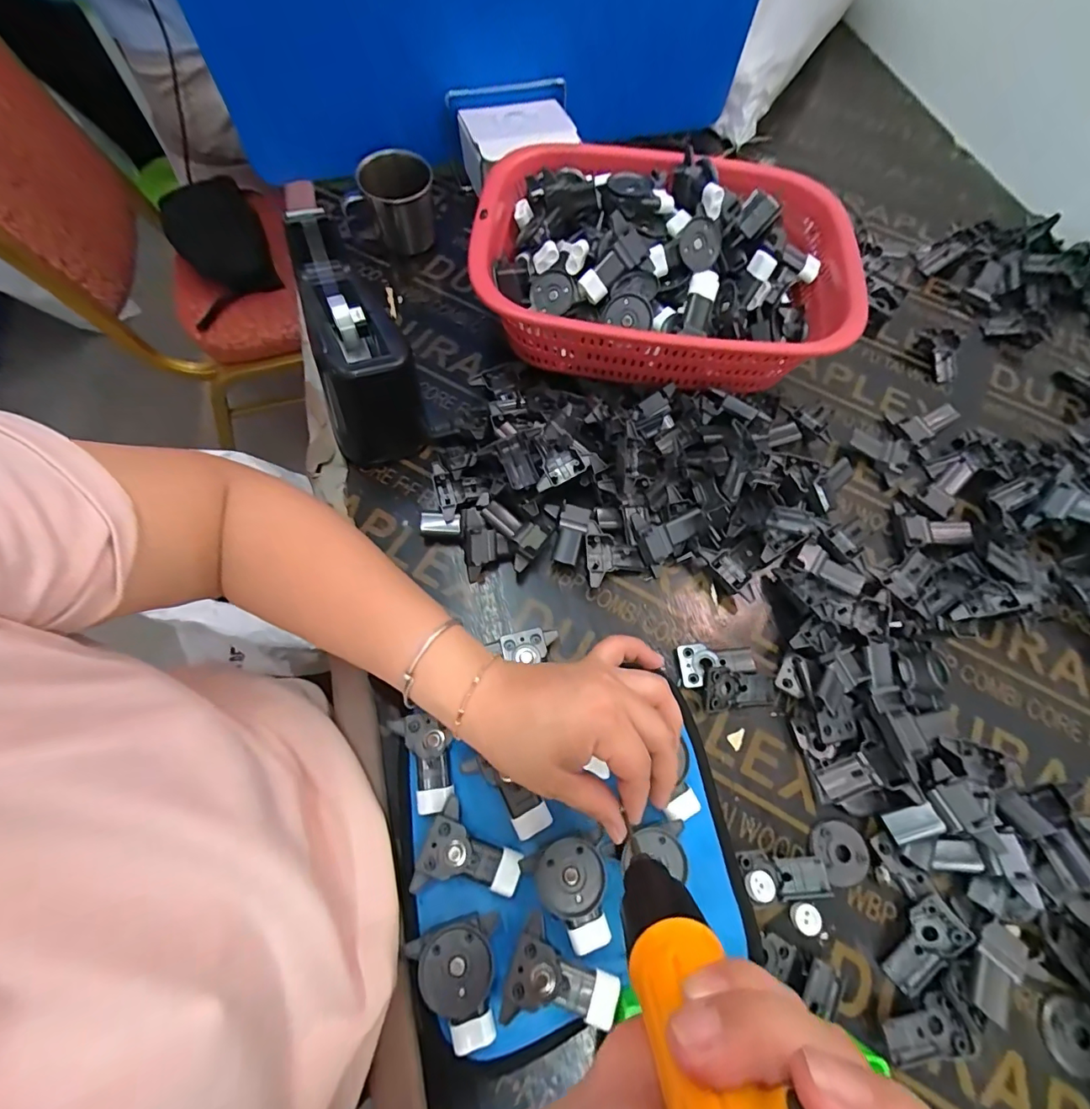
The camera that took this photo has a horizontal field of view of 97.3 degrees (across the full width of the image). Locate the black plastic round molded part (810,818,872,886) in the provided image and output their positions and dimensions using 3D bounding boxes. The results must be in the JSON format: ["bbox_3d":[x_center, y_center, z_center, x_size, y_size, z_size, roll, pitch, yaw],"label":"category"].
[{"bbox_3d":[0.209,0.209,0.337,0.037,0.009,0.038,1,68,-2],"label":"black plastic round molded part"}]

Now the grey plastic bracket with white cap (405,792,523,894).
[{"bbox_3d":[-0.050,0.201,0.309,0.065,0.018,0.051,31,70,9],"label":"grey plastic bracket with white cap"}]

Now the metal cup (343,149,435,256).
[{"bbox_3d":[-0.169,-0.380,0.521,0.094,0.066,0.094,1,68,-2],"label":"metal cup"}]

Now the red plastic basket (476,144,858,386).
[{"bbox_3d":[0.111,-0.271,0.465,0.334,0.109,0.230,8,68,1],"label":"red plastic basket"}]

